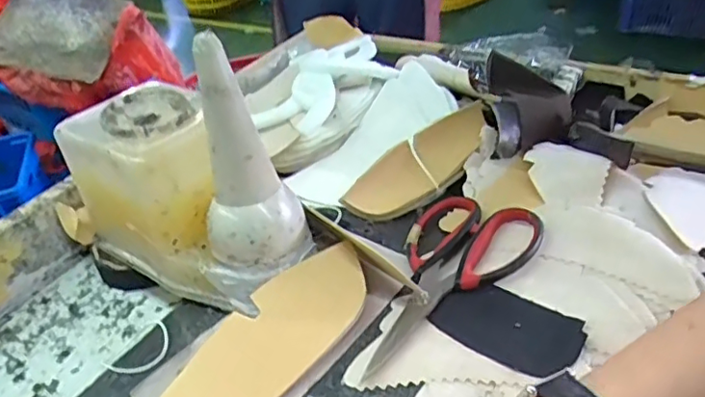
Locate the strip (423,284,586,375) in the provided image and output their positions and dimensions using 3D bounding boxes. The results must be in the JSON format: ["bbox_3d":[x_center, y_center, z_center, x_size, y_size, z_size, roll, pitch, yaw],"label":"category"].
[{"bbox_3d":[0.105,0.086,0.403,0.094,0.008,0.058,23,46,33],"label":"strip"}]

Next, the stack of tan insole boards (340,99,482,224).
[{"bbox_3d":[0.069,-0.032,0.539,0.168,0.022,0.054,-33,79,-21],"label":"stack of tan insole boards"}]

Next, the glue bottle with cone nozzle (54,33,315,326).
[{"bbox_3d":[-0.133,-0.022,0.443,0.201,0.173,0.089,21,45,32],"label":"glue bottle with cone nozzle"}]

